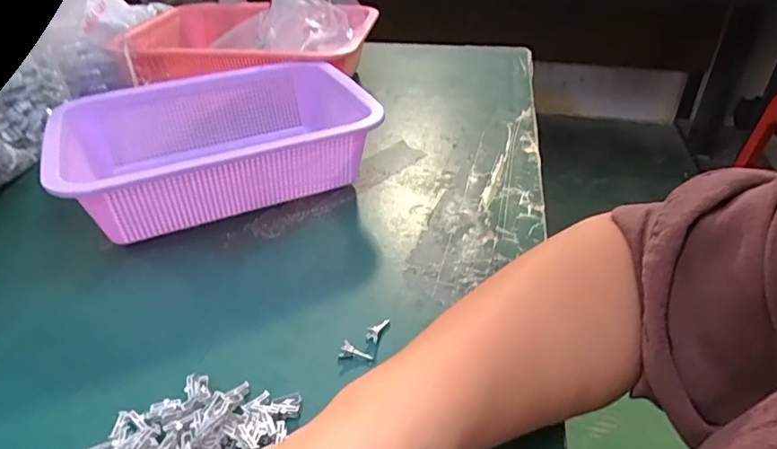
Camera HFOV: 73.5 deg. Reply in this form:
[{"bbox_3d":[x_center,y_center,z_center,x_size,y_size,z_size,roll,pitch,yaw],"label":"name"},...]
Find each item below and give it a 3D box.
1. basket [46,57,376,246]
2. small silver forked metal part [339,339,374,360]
[{"bbox_3d":[-0.149,-0.069,0.470,0.252,0.080,0.176,-15,38,-21],"label":"basket"},{"bbox_3d":[-0.019,0.078,0.319,0.020,0.008,0.006,19,37,1],"label":"small silver forked metal part"}]

